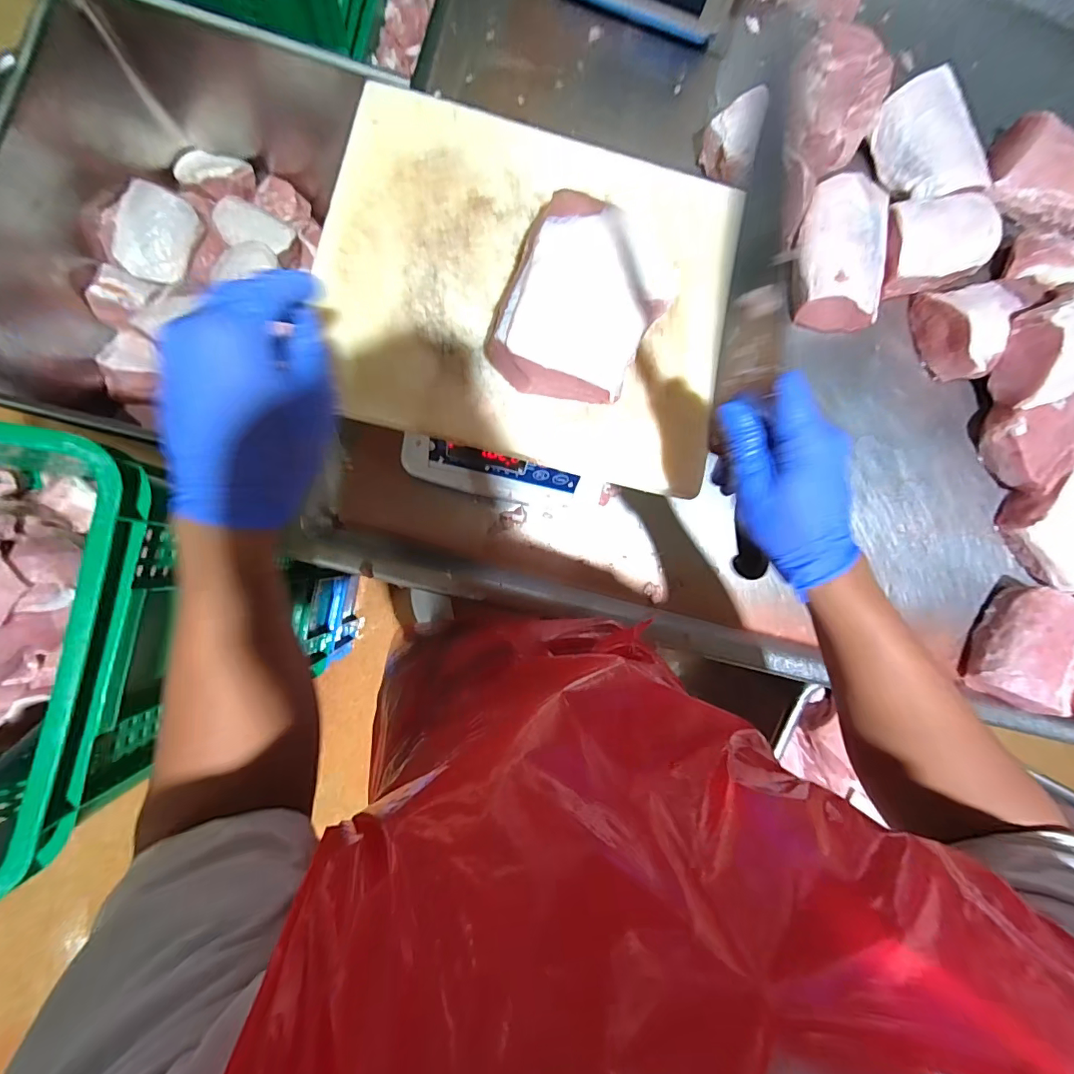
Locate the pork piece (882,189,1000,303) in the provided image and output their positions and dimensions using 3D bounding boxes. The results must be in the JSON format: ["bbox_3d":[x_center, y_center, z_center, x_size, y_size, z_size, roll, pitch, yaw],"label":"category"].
[{"bbox_3d":[0.546,-0.407,0.661,0.163,0.058,0.101,-16,88,-9],"label":"pork piece"}]

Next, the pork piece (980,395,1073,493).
[{"bbox_3d":[0.689,-0.139,0.655,0.140,0.070,0.113,-26,90,-9],"label":"pork piece"}]

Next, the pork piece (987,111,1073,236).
[{"bbox_3d":[0.741,-0.532,0.693,0.153,0.047,0.149,16,84,-7],"label":"pork piece"}]

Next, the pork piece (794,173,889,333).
[{"bbox_3d":[0.404,-0.379,0.644,0.116,0.057,0.194,-1,86,-8],"label":"pork piece"}]

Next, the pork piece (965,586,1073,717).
[{"bbox_3d":[0.657,0.149,0.632,0.109,0.060,0.156,30,83,-5],"label":"pork piece"}]

